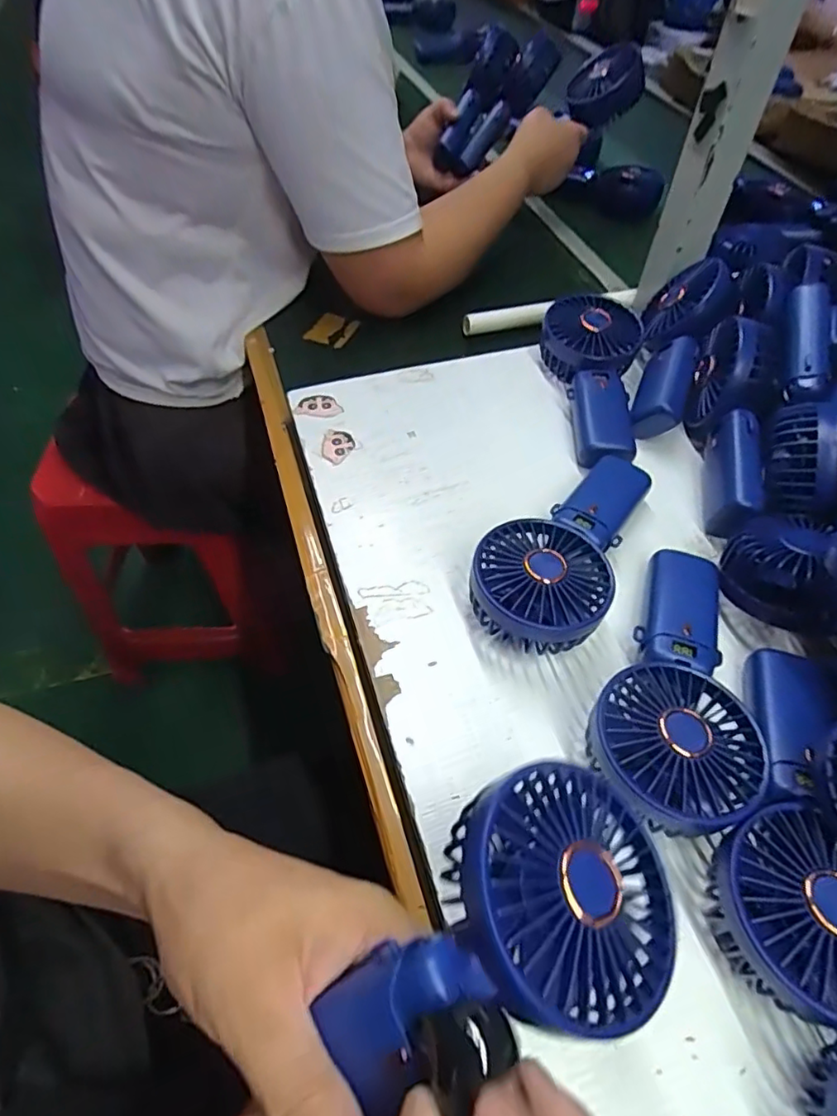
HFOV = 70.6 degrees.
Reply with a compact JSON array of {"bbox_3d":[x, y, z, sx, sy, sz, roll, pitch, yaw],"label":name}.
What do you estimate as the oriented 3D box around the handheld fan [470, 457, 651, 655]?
[{"bbox_3d":[0.102,-0.011,0.401,0.080,0.049,0.177,28,58,18],"label":"handheld fan"}]

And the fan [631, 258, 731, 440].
[{"bbox_3d":[0.225,-0.193,0.514,0.081,0.042,0.164,-1,54,45],"label":"fan"}]

